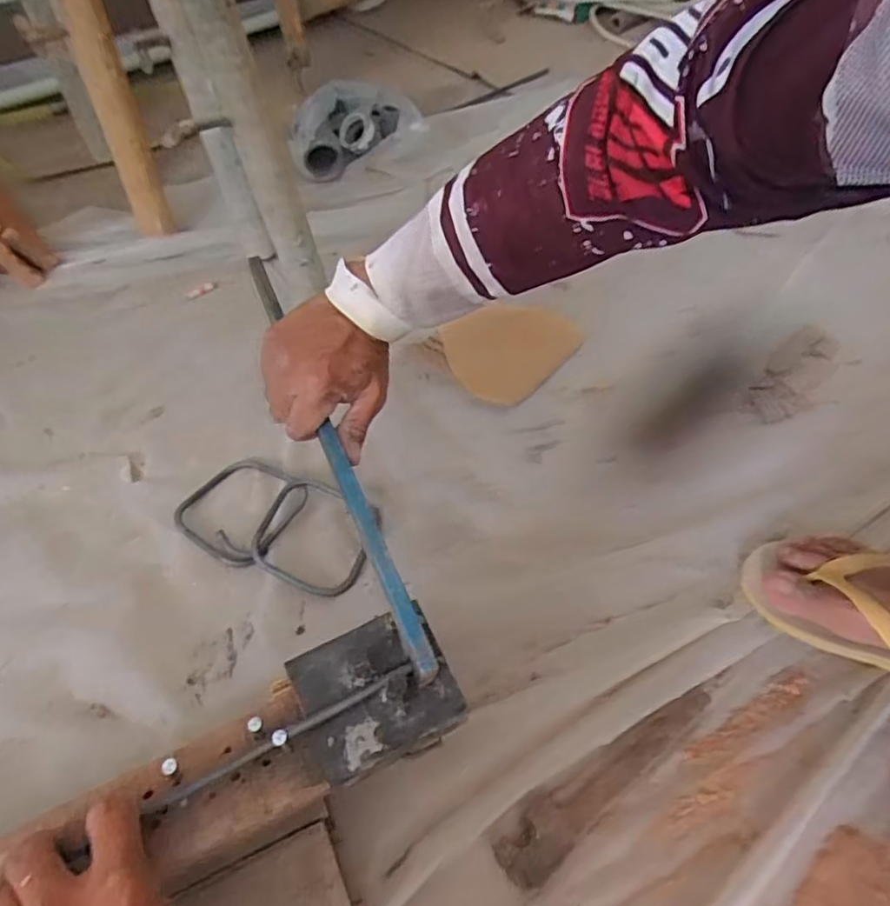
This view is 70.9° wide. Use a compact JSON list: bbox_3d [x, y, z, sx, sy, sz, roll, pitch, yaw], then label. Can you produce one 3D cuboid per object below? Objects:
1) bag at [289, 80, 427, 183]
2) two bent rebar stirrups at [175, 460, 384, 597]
[{"bbox_3d":[-0.145,-0.484,0.922,0.199,0.073,0.159,-24,58,-22],"label":"bag"},{"bbox_3d":[-0.149,0.060,0.553,0.171,0.016,0.104,23,54,12],"label":"two bent rebar stirrups"}]

